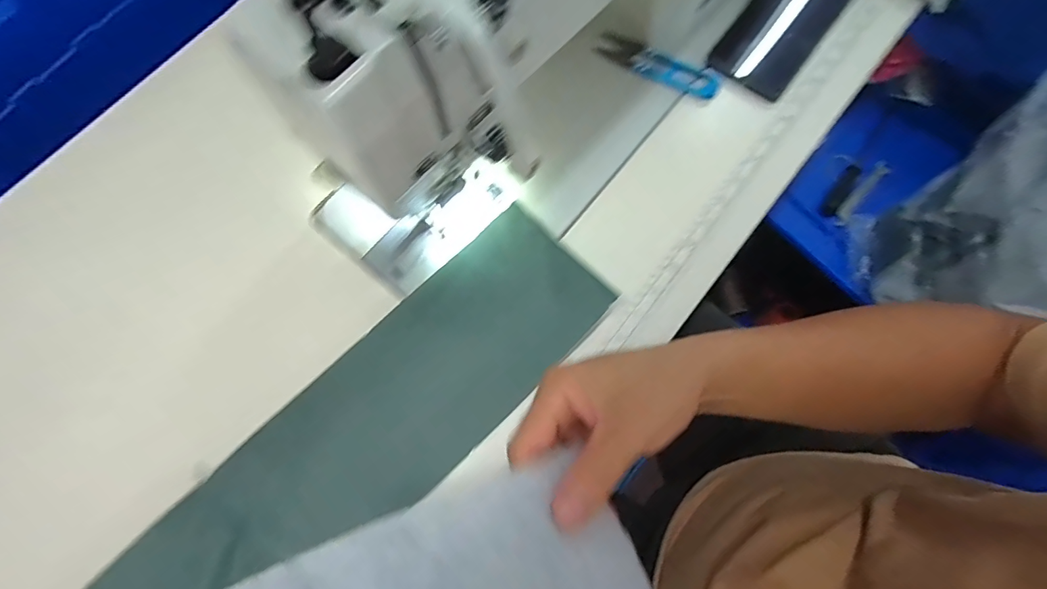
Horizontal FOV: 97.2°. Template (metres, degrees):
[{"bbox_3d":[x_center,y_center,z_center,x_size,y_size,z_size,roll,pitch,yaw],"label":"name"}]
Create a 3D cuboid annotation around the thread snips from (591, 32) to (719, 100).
[{"bbox_3d":[0.124,-0.213,0.431,0.118,0.012,0.031,26,77,9],"label":"thread snips"}]

